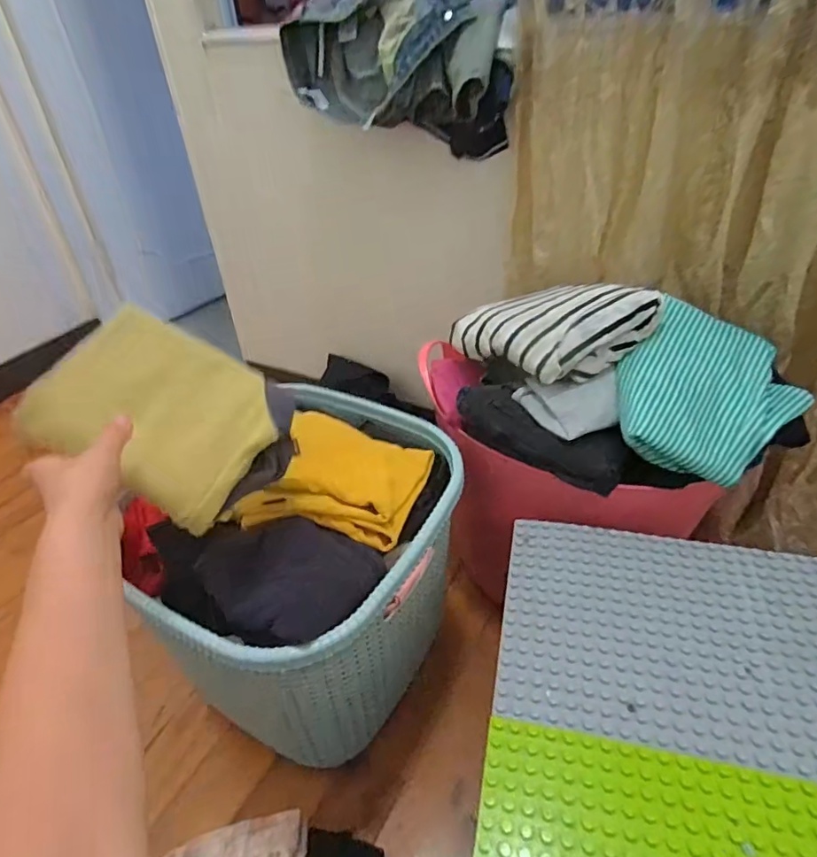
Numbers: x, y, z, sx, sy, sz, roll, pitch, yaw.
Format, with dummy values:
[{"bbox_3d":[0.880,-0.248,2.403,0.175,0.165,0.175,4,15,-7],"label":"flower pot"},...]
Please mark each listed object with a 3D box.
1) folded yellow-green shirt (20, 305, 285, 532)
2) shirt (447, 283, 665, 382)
[{"bbox_3d":[-0.233,-0.016,0.521,0.190,0.021,0.160,29,59,-8],"label":"folded yellow-green shirt"},{"bbox_3d":[0.190,-0.143,0.757,0.170,0.074,0.243,-48,50,-9],"label":"shirt"}]

